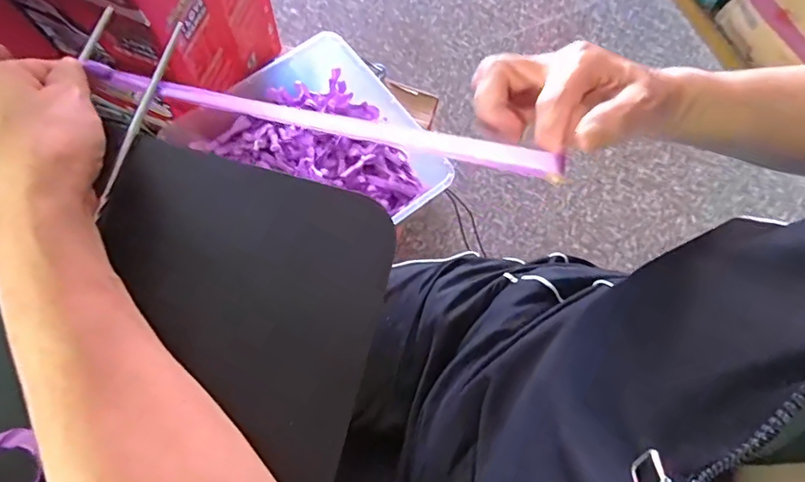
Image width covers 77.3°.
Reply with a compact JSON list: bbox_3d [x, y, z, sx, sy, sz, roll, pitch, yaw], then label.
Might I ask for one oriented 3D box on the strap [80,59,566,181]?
[{"bbox_3d":[-0.053,-0.071,0.286,0.282,0.012,0.010,14,73,12],"label":"strap"}]

